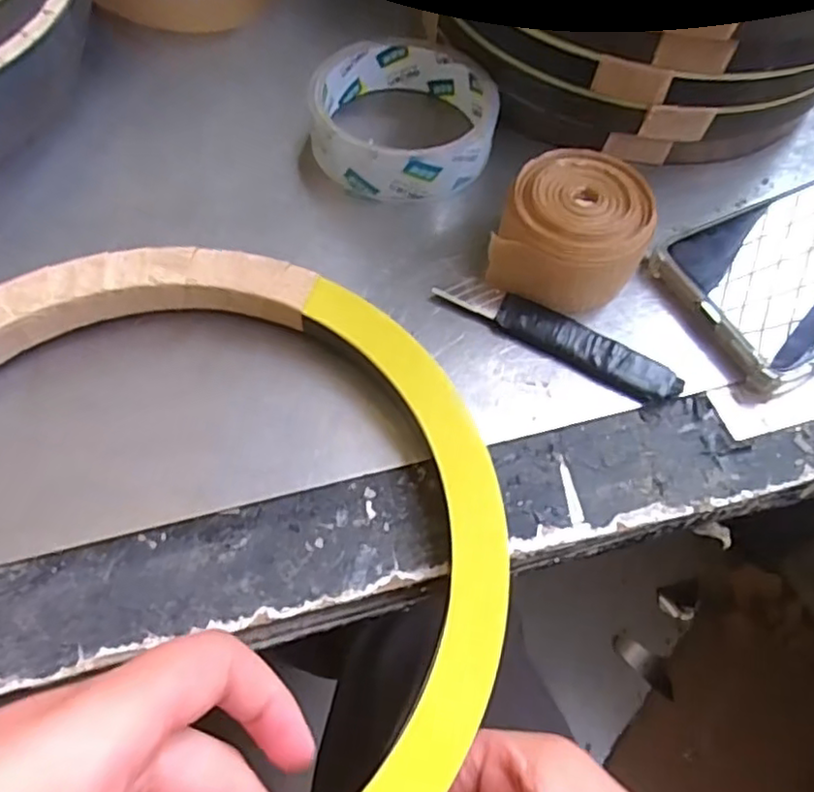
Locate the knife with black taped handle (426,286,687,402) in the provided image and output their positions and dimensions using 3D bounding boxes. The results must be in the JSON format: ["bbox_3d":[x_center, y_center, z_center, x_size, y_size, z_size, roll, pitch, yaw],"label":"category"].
[{"bbox_3d":[0.061,-0.024,0.263,0.101,0.006,0.018,29,62,13],"label":"knife with black taped handle"}]

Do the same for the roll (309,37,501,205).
[{"bbox_3d":[-0.002,-0.134,0.311,0.085,0.026,0.084,2,60,-3],"label":"roll"}]

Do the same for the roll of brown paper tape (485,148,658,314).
[{"bbox_3d":[0.068,-0.067,0.270,0.057,0.036,0.057,2,60,-3],"label":"roll of brown paper tape"}]

